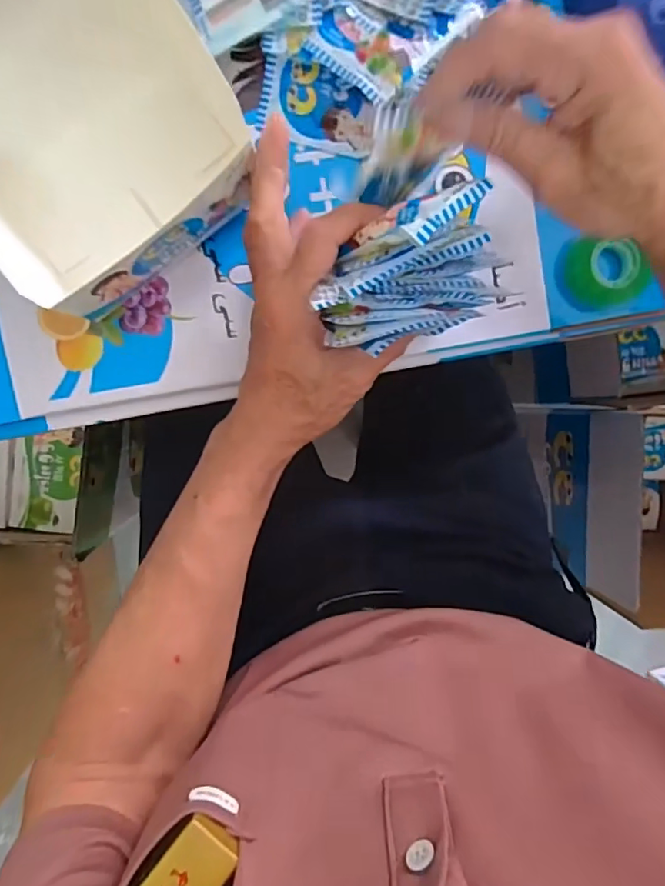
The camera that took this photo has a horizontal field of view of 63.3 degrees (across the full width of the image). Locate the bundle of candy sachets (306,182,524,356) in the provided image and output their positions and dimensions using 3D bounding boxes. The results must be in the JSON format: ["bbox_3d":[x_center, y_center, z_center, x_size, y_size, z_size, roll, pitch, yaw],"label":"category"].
[{"bbox_3d":[0.044,-0.086,0.275,0.094,0.042,0.065,-17,95,-3],"label":"bundle of candy sachets"}]

